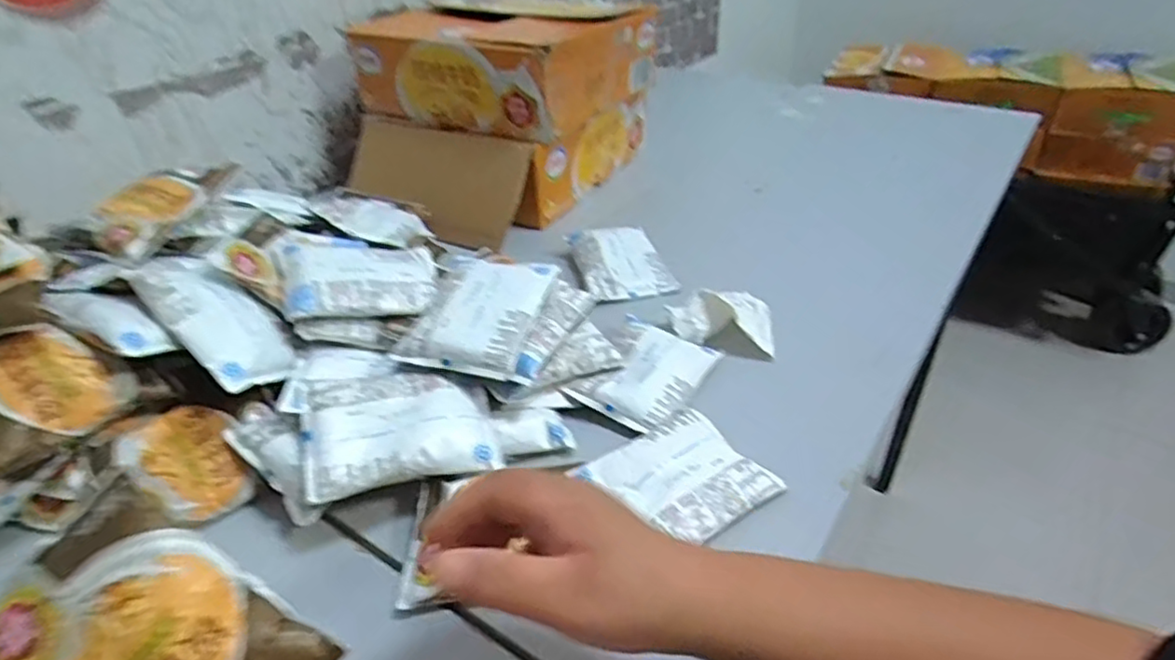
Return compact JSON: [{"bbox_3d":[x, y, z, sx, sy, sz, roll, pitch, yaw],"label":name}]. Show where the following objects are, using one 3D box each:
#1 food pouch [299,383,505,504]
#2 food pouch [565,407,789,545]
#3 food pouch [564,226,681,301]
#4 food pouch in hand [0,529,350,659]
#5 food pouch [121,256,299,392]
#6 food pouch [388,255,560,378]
[{"bbox_3d":[-0.134,0.079,0.481,0.125,0.025,0.072,-13,53,-18],"label":"food pouch"},{"bbox_3d":[0.070,0.104,0.484,0.104,0.022,0.094,-27,42,-30],"label":"food pouch"},{"bbox_3d":[0.036,-0.077,0.740,0.091,0.029,0.112,-9,36,-9],"label":"food pouch"},{"bbox_3d":[-0.180,0.132,0.282,0.080,0.125,0.019,-51,8,-12],"label":"food pouch in hand"},{"bbox_3d":[-0.290,-0.012,0.520,0.151,0.026,0.072,45,33,11],"label":"food pouch"},{"bbox_3d":[-0.086,-0.018,0.540,0.089,0.015,0.120,12,47,9],"label":"food pouch"}]

